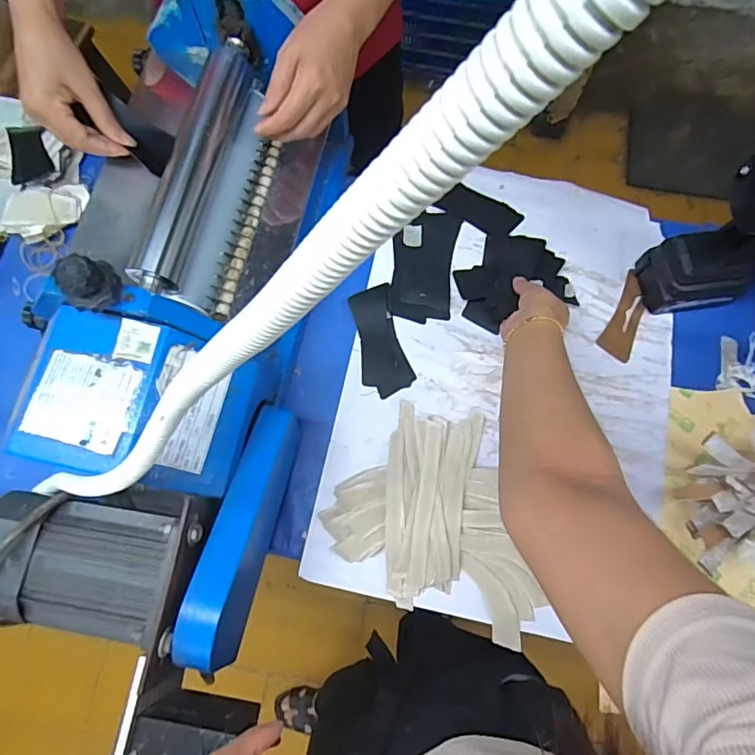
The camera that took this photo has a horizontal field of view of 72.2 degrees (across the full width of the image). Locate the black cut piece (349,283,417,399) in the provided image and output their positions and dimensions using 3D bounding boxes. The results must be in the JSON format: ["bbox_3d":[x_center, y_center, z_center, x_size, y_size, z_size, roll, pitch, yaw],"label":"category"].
[{"bbox_3d":[0.002,-0.046,0.652,0.061,0.008,0.138,-15,75,-3],"label":"black cut piece"}]

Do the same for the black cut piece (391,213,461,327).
[{"bbox_3d":[0.060,-0.147,0.679,0.079,0.006,0.153,8,76,3],"label":"black cut piece"}]

